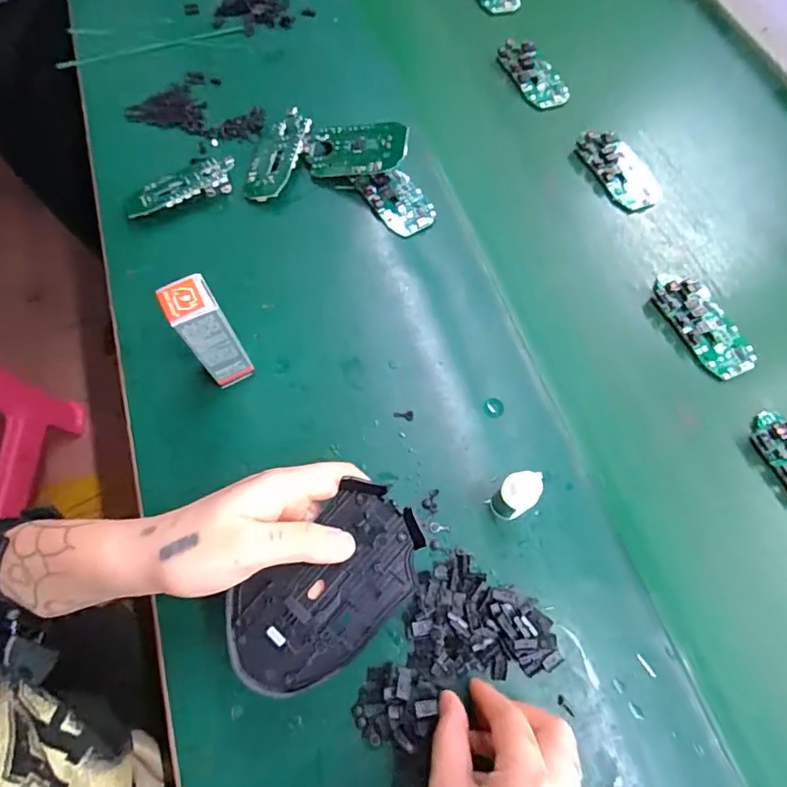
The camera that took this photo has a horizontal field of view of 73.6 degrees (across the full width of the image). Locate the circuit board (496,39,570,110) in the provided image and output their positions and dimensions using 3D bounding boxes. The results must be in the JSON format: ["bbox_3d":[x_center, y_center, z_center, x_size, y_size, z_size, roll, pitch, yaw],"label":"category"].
[{"bbox_3d":[0.147,-0.329,0.540,0.048,0.012,0.088,-22,69,-11],"label":"circuit board"}]

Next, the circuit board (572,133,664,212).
[{"bbox_3d":[0.209,-0.209,0.489,0.045,0.015,0.092,-31,71,-15],"label":"circuit board"}]

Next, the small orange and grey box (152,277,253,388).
[{"bbox_3d":[-0.122,-0.036,0.352,0.031,0.098,0.026,-27,70,-13],"label":"small orange and grey box"}]

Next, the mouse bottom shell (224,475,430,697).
[{"bbox_3d":[-0.035,0.104,0.279,0.112,0.016,0.063,-40,73,-18],"label":"mouse bottom shell"}]

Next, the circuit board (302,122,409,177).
[{"bbox_3d":[-0.033,-0.212,0.455,0.097,0.008,0.044,5,93,25],"label":"circuit board"}]

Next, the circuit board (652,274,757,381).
[{"bbox_3d":[0.250,-0.058,0.425,0.047,0.014,0.098,-27,70,-13],"label":"circuit board"}]

